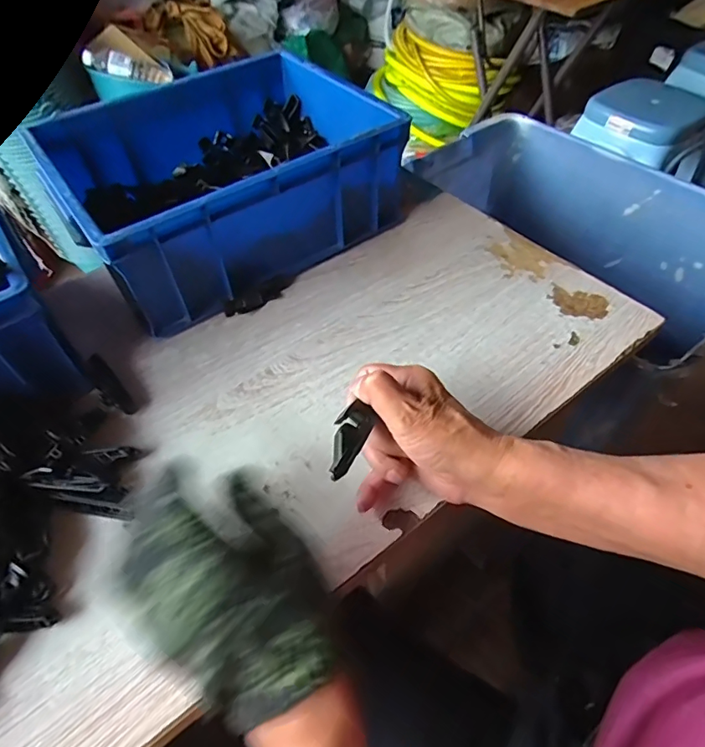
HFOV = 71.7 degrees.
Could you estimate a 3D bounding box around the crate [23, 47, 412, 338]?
[{"bbox_3d":[-0.143,-0.219,0.560,0.329,0.133,0.250,-33,57,-22],"label":"crate"}]

